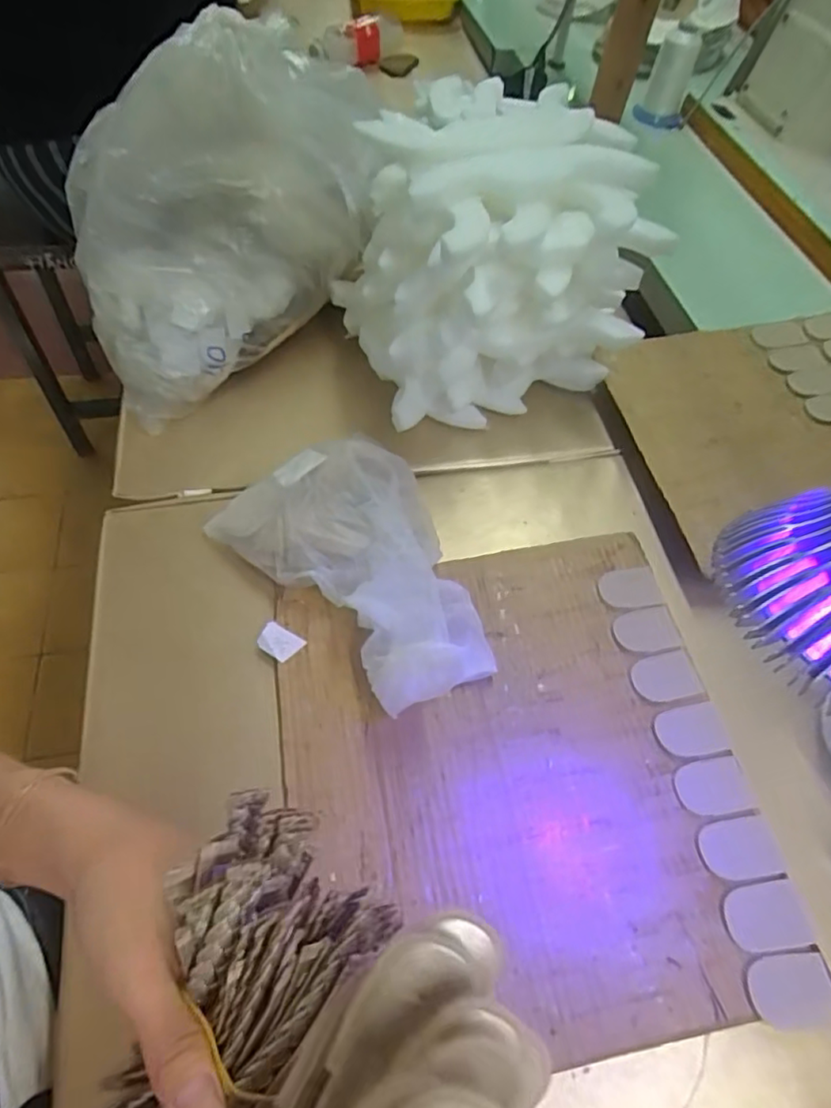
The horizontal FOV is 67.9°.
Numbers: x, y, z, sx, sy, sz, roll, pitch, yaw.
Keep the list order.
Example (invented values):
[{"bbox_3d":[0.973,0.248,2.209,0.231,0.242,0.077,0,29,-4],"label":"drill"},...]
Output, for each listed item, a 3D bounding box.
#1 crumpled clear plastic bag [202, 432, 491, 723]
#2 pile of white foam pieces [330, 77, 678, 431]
[{"bbox_3d":[-0.027,-0.007,0.435,0.145,0.064,0.224,-38,67,-24],"label":"crumpled clear plastic bag"},{"bbox_3d":[0.069,-0.244,0.539,0.244,0.179,0.192,-14,59,-12],"label":"pile of white foam pieces"}]

